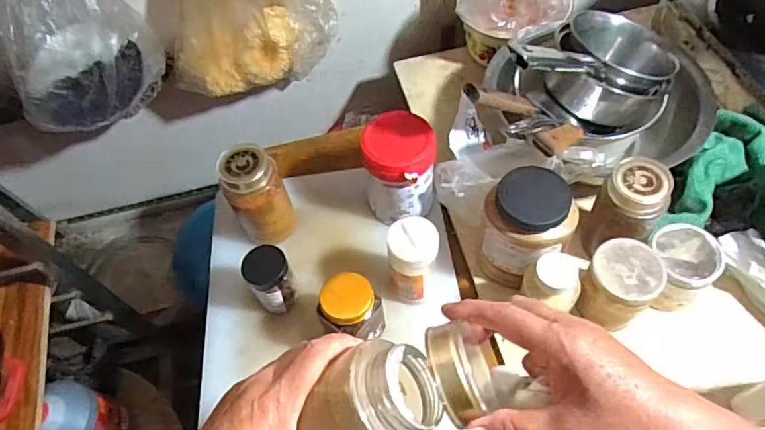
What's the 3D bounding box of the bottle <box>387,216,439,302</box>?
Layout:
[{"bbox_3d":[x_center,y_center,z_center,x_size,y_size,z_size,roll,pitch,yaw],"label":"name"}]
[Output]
[{"bbox_3d":[0.041,0.062,0.690,0.062,0.121,0.074,-1,60,3],"label":"bottle"}]

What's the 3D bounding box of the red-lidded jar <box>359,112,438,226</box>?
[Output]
[{"bbox_3d":[0.025,-0.062,0.752,0.096,0.146,0.093,-2,60,3],"label":"red-lidded jar"}]

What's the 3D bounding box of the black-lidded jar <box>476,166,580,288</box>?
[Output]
[{"bbox_3d":[0.185,0.023,0.685,0.103,0.144,0.101,-2,60,3],"label":"black-lidded jar"}]

